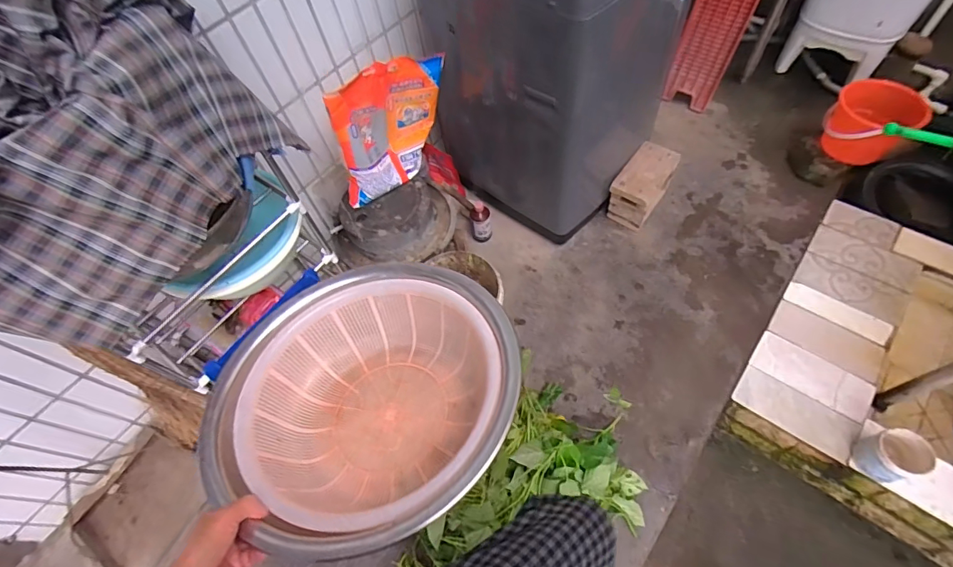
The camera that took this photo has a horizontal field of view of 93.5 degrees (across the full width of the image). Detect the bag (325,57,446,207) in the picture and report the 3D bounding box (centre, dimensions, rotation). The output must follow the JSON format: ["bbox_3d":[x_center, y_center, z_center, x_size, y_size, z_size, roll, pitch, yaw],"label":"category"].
[{"bbox_3d":[-0.235,-0.429,1.250,0.332,0.347,0.078,-34,61,-18],"label":"bag"}]

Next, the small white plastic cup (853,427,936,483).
[{"bbox_3d":[0.979,0.406,1.059,0.081,0.129,0.105,-31,60,-17],"label":"small white plastic cup"}]

